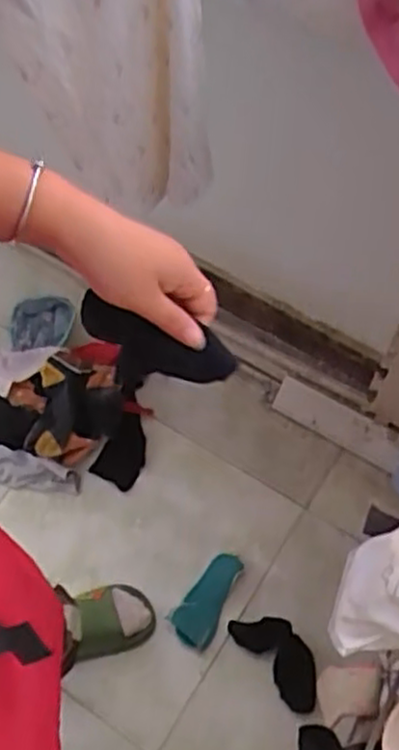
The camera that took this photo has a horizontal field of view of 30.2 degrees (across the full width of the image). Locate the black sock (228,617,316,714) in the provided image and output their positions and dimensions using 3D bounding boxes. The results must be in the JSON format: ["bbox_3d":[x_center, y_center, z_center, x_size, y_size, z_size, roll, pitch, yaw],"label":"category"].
[{"bbox_3d":[0.139,0.480,1.263,0.085,0.029,0.183,-37,66,-16],"label":"black sock"}]

